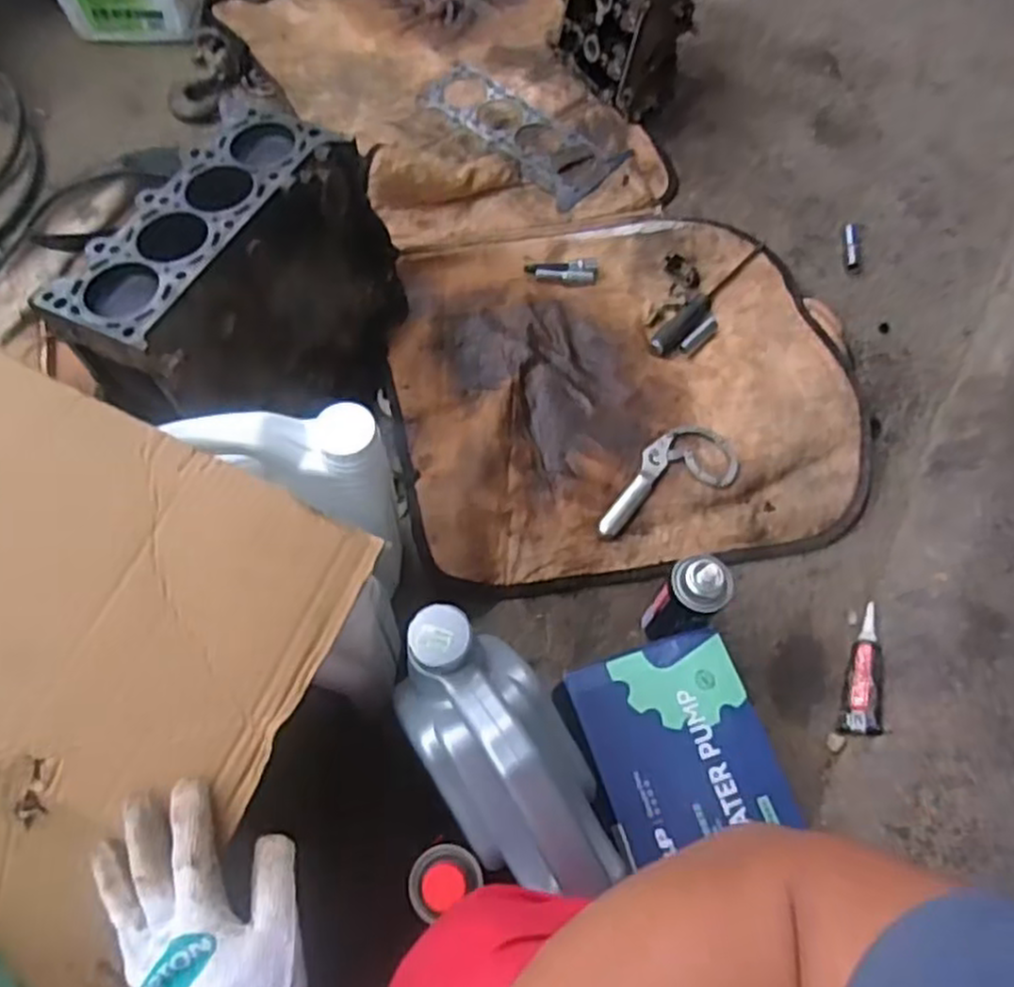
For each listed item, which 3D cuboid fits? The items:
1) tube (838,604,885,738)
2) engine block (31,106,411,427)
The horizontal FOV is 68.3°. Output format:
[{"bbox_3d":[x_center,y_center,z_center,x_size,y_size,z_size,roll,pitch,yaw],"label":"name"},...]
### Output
[{"bbox_3d":[0.386,0.186,0.799,0.033,0.029,0.141,16,64,5],"label":"tube"},{"bbox_3d":[-0.267,-0.210,0.822,0.214,0.219,0.339,29,65,12],"label":"engine block"}]

